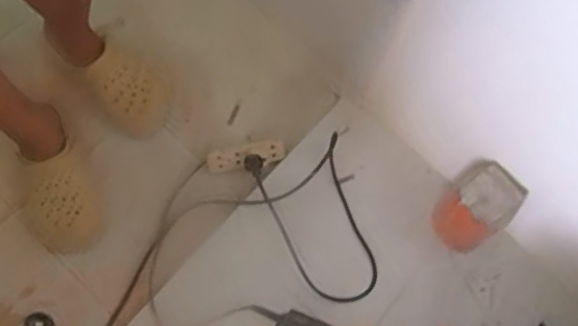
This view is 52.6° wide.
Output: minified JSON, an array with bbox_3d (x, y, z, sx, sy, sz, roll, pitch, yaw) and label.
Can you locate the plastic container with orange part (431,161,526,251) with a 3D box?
[{"bbox_3d":[0.331,0.081,1.057,0.120,0.160,0.108,-42,77,-17],"label":"plastic container with orange part"}]

